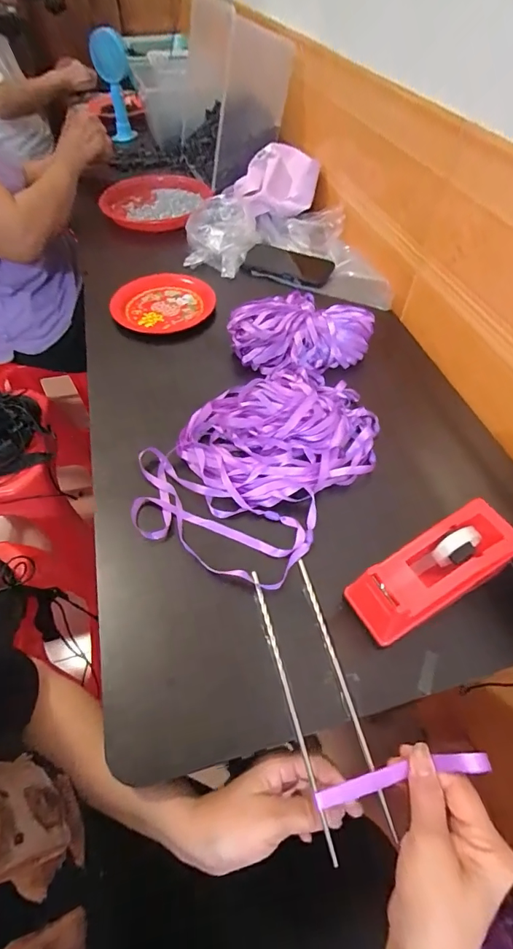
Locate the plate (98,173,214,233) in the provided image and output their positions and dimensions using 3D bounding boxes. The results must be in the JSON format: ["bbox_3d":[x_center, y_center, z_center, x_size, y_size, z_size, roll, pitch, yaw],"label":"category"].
[{"bbox_3d":[-0.227,-0.609,0.929,0.242,0.032,0.229,0,53,0],"label":"plate"}]

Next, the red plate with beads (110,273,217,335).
[{"bbox_3d":[-0.149,-0.285,0.703,0.148,0.030,0.158,0,53,0],"label":"red plate with beads"}]

